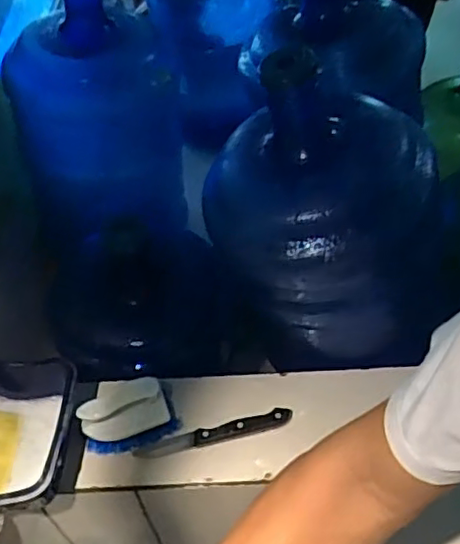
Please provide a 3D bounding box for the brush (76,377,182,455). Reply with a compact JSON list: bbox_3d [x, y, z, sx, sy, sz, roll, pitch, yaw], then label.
[{"bbox_3d":[-0.115,0.160,0.697,0.103,0.061,0.051,-18,48,-10],"label":"brush"}]

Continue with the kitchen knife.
[{"bbox_3d":[-0.017,0.184,0.703,0.175,0.012,0.022,-13,48,-5],"label":"kitchen knife"}]

